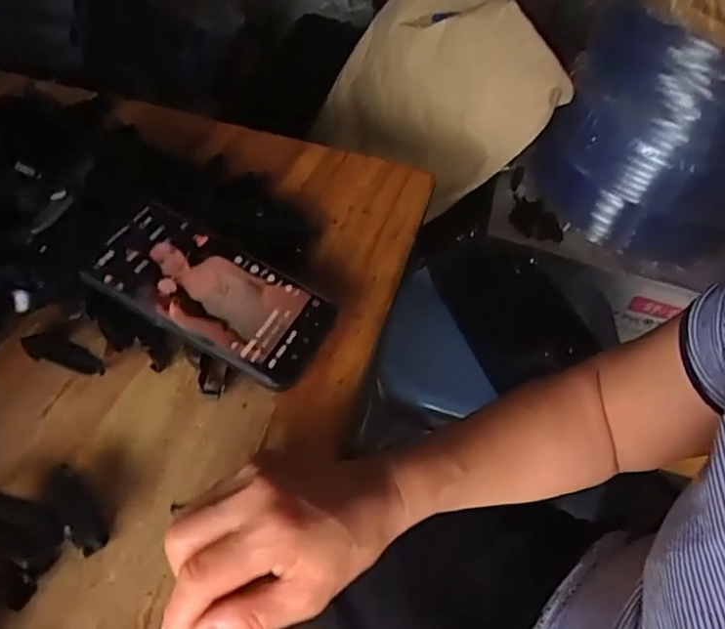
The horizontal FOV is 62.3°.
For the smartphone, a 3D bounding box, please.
[{"bbox_3d":[-0.099,-0.017,0.407,0.158,0.009,0.080,30,56,3],"label":"smartphone"}]

